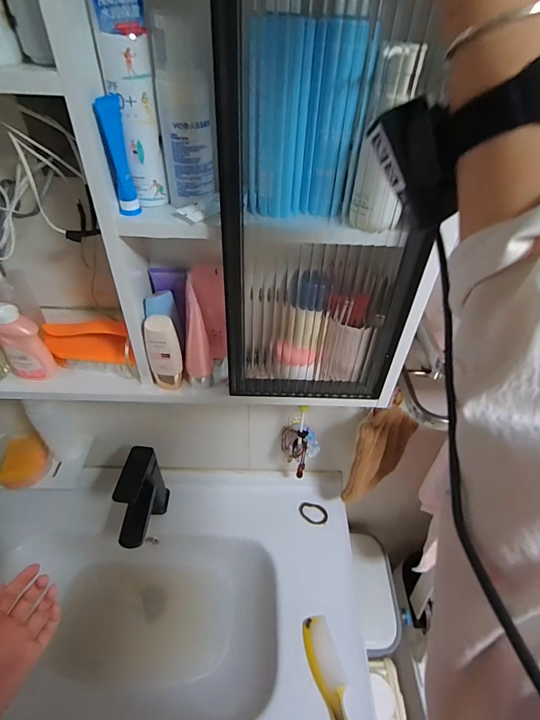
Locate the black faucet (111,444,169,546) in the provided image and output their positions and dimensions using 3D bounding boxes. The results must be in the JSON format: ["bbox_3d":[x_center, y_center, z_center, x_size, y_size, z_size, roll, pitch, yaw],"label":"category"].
[{"bbox_3d":[-0.237,0.268,0.682,0.055,0.162,0.149,6,43,3],"label":"black faucet"}]

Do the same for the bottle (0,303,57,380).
[{"bbox_3d":[-0.323,-0.025,0.484,0.051,0.106,0.044,31,50,27],"label":"bottle"}]

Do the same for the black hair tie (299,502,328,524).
[{"bbox_3d":[0.091,0.322,0.788,0.060,0.010,0.038,13,44,11],"label":"black hair tie"}]

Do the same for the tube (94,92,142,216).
[{"bbox_3d":[-0.139,-0.186,0.349,0.016,0.097,0.024,2,43,-1],"label":"tube"}]

